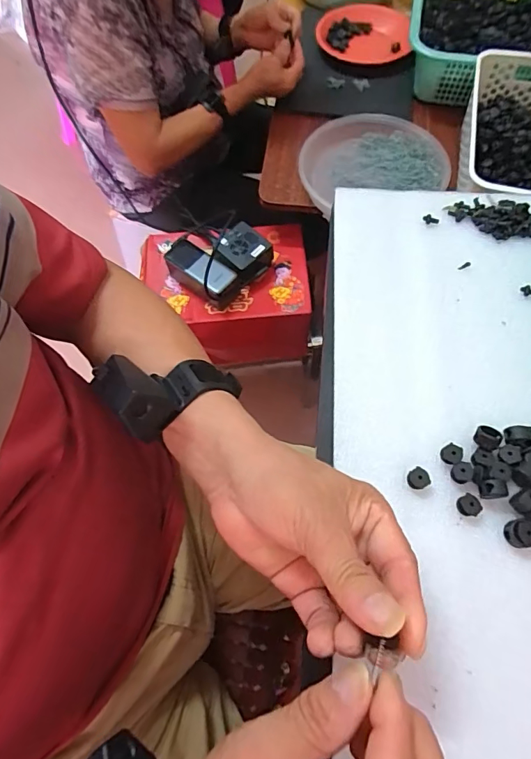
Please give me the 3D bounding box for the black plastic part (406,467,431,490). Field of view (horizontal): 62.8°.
[{"bbox_3d":[0.105,0.068,0.298,0.014,0.009,0.014,-32,67,-12],"label":"black plastic part"}]

